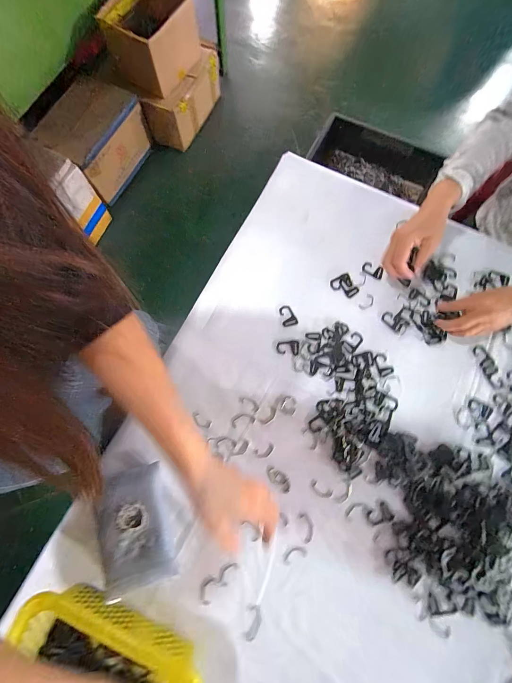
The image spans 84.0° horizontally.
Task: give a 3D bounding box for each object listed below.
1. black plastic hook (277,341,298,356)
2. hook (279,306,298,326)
[{"bbox_3d":[0.060,0.011,0.537,0.042,0.004,0.026,5,75,0],"label":"black plastic hook"},{"bbox_3d":[0.063,-0.050,0.554,0.029,0.004,0.041,-14,76,-4],"label":"hook"}]

